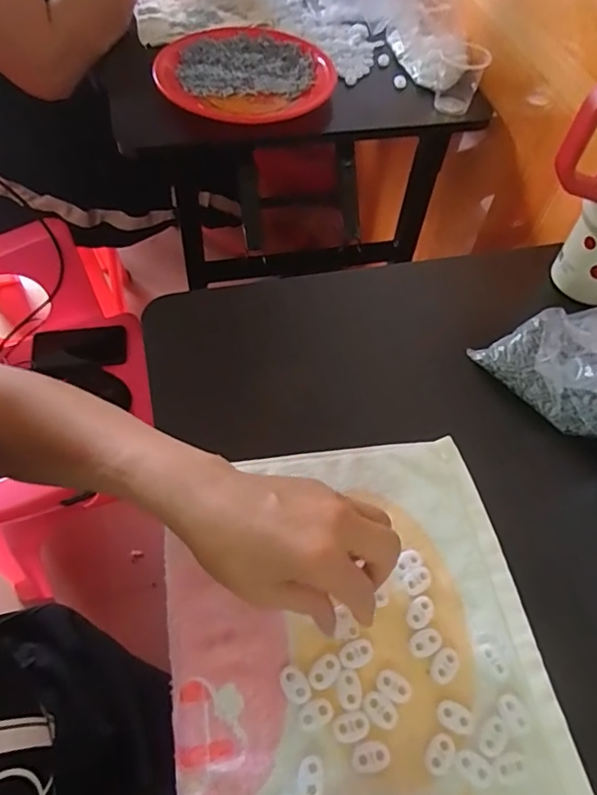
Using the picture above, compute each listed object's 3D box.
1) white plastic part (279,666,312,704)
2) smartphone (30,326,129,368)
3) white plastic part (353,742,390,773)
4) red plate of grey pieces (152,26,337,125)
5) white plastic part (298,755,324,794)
[{"bbox_3d":[-0.002,0.175,0.333,0.014,0.004,0.022,-36,66,-25],"label":"white plastic part"},{"bbox_3d":[-0.405,-0.093,1.022,0.166,0.014,0.081,-5,67,-8],"label":"smartphone"},{"bbox_3d":[0.042,0.206,0.315,0.022,0.004,0.014,-11,57,-12],"label":"white plastic part"},{"bbox_3d":[-0.077,-0.447,0.737,0.222,0.020,0.221,-13,58,-14],"label":"red plate of grey pieces"},{"bbox_3d":[0.007,0.215,0.308,0.014,0.004,0.021,5,56,-1],"label":"white plastic part"}]

